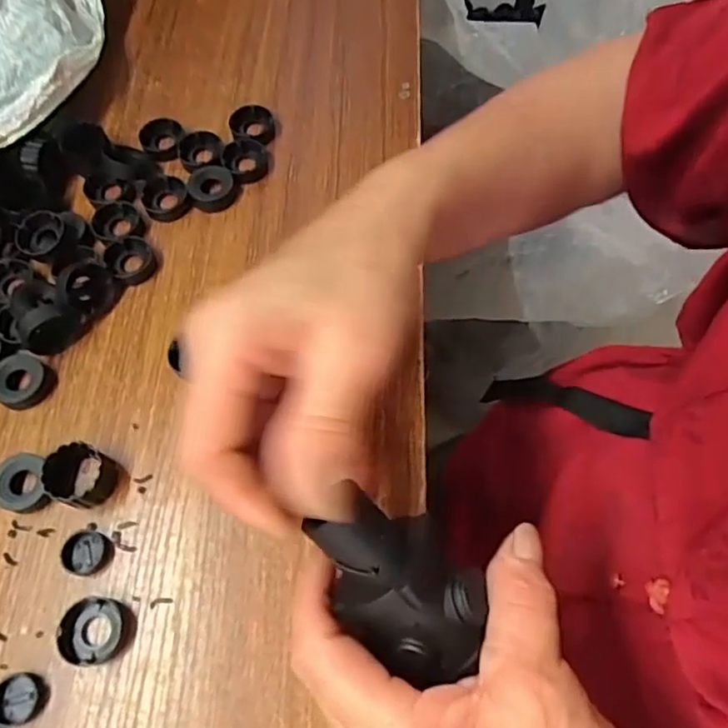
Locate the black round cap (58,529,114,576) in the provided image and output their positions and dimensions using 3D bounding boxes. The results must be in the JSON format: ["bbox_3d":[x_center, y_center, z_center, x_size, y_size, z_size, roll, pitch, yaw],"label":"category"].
[{"bbox_3d":[-0.140,0.095,0.301,0.022,0.008,0.021,0,65,0],"label":"black round cap"}]

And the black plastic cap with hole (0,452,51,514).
[{"bbox_3d":[-0.180,0.063,0.313,0.026,0.013,0.030,-17,66,-7],"label":"black plastic cap with hole"}]

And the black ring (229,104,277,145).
[{"bbox_3d":[-0.078,-0.167,0.417,0.030,0.011,0.029,0,65,0],"label":"black ring"}]

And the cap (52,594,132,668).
[{"bbox_3d":[-0.129,0.127,0.284,0.029,0.011,0.029,9,65,5],"label":"cap"}]

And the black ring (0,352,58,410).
[{"bbox_3d":[-0.194,0.010,0.339,0.031,0.012,0.030,0,65,0],"label":"black ring"}]

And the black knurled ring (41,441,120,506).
[{"bbox_3d":[-0.146,0.057,0.309,0.027,0.024,0.029,0,65,0],"label":"black knurled ring"}]

